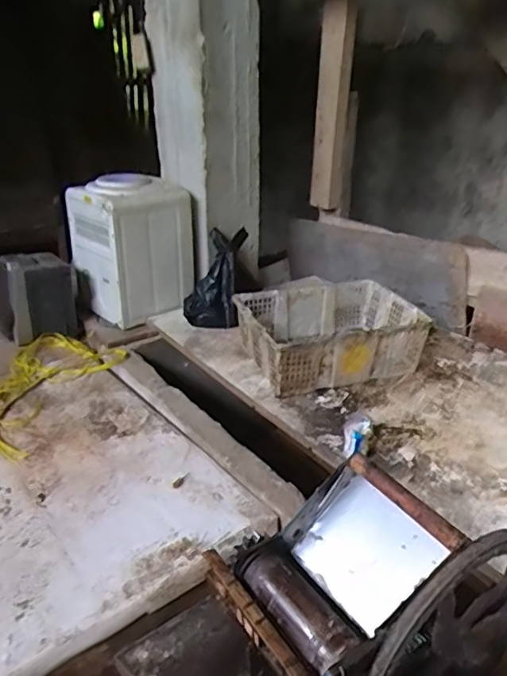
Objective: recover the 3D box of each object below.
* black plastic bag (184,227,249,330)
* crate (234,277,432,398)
[{"bbox_3d":[-0.118,-0.196,1.754,0.173,0.335,0.103,10,-11,19],"label":"black plastic bag"},{"bbox_3d":[0.215,-0.018,1.549,0.470,0.159,0.325,-8,27,-17],"label":"crate"}]

